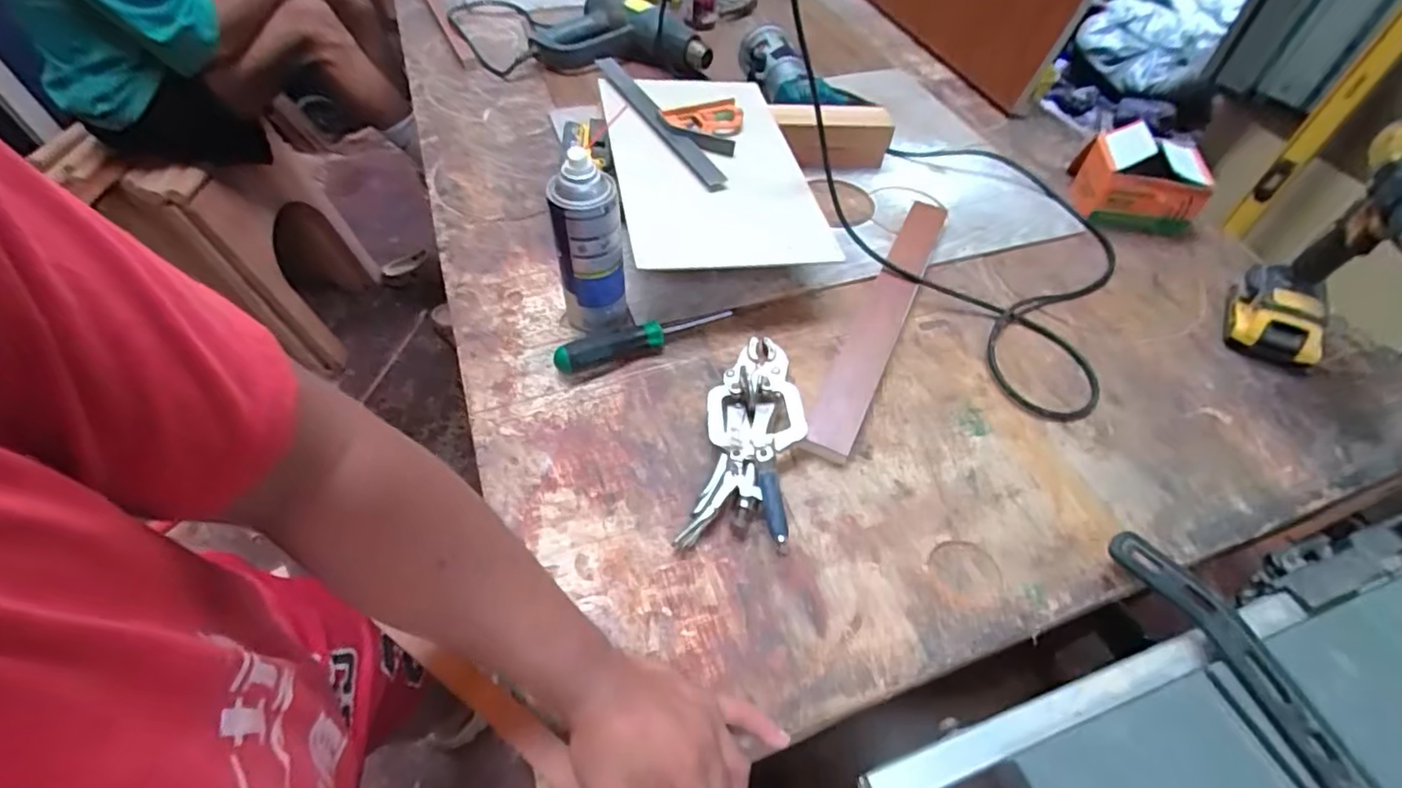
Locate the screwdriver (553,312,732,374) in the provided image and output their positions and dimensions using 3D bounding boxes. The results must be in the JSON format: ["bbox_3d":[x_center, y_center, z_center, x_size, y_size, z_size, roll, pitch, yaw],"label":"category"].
[{"bbox_3d":[-0.057,-0.060,0.654,0.194,0.032,0.025,-20,55,-17],"label":"screwdriver"}]

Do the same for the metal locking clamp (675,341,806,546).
[{"bbox_3d":[0.048,0.033,0.583,0.088,0.032,0.234,10,52,5],"label":"metal locking clamp"}]

